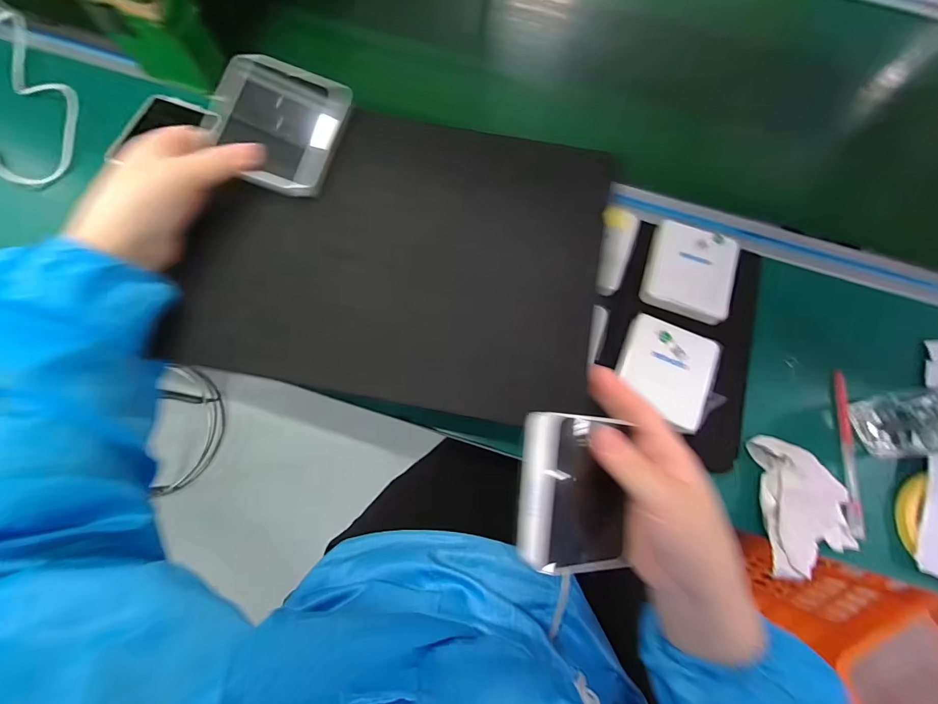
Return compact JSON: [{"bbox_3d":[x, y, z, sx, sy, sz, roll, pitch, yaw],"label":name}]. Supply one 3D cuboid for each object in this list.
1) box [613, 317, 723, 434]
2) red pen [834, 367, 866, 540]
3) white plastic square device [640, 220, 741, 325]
[{"bbox_3d":[0.192,0.018,0.394,0.087,0.017,0.093,24,76,4],"label":"box"},{"bbox_3d":[0.375,0.097,0.403,0.015,0.010,0.160,9,76,1],"label":"red pen"},{"bbox_3d":[0.236,-0.084,0.432,0.085,0.024,0.099,18,76,3],"label":"white plastic square device"}]

